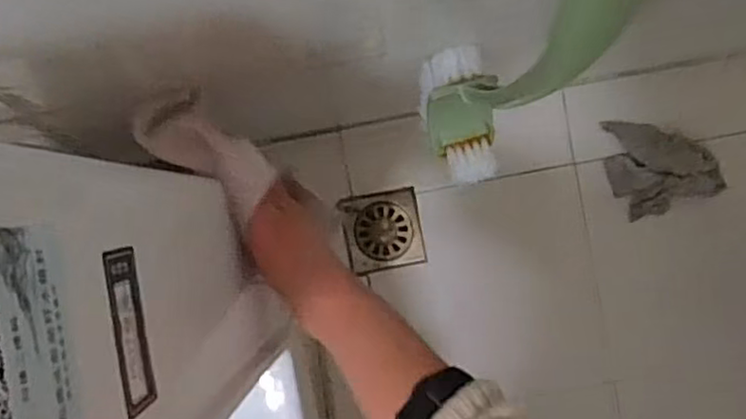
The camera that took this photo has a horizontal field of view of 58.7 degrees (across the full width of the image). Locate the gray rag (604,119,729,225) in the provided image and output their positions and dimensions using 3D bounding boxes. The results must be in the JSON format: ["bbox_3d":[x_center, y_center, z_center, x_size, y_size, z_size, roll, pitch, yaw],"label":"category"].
[{"bbox_3d":[0.379,-0.065,0.864,0.138,0.033,0.137,-19,91,1],"label":"gray rag"}]

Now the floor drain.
[{"bbox_3d":[0.015,0.029,0.895,0.102,0.007,0.106,-9,91,1],"label":"floor drain"}]

